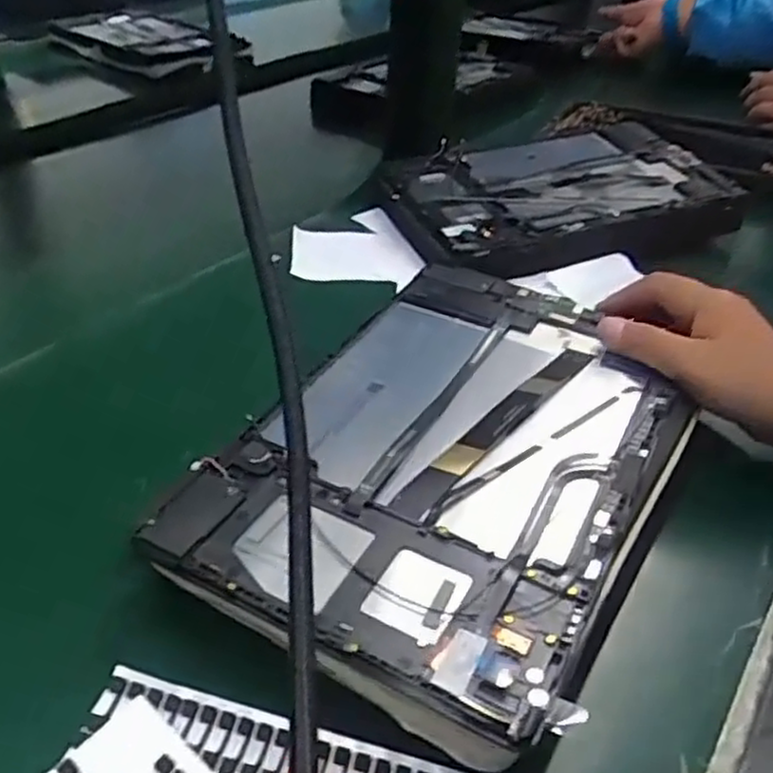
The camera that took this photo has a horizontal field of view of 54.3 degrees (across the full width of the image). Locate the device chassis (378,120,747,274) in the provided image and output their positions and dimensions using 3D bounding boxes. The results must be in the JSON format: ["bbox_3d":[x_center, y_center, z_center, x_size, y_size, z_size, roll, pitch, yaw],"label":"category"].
[{"bbox_3d":[0.131,-0.147,0.572,0.248,0.032,0.155,-11,39,-18],"label":"device chassis"}]

